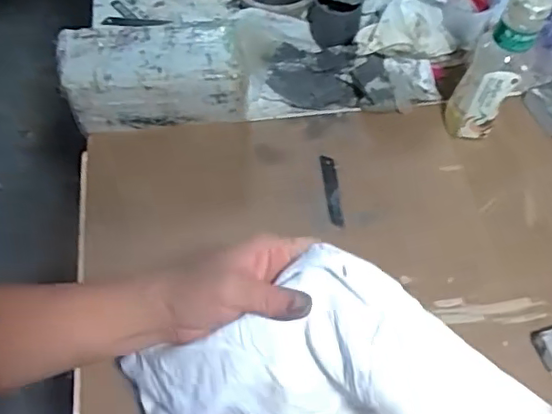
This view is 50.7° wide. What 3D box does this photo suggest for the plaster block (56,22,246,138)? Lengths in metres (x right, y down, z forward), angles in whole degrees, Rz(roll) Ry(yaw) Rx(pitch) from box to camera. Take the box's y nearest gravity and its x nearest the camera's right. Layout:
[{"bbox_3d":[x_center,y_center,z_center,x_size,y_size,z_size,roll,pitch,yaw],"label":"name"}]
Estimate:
[{"bbox_3d":[-0.147,-0.158,0.718,0.210,0.088,0.111,-4,60,-3],"label":"plaster block"}]

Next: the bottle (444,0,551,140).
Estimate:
[{"bbox_3d":[0.243,-0.150,0.649,0.059,0.198,0.052,11,60,5],"label":"bottle"}]

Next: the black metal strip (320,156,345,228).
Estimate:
[{"bbox_3d":[0.066,-0.020,0.687,0.017,0.010,0.092,-4,60,-3],"label":"black metal strip"}]

